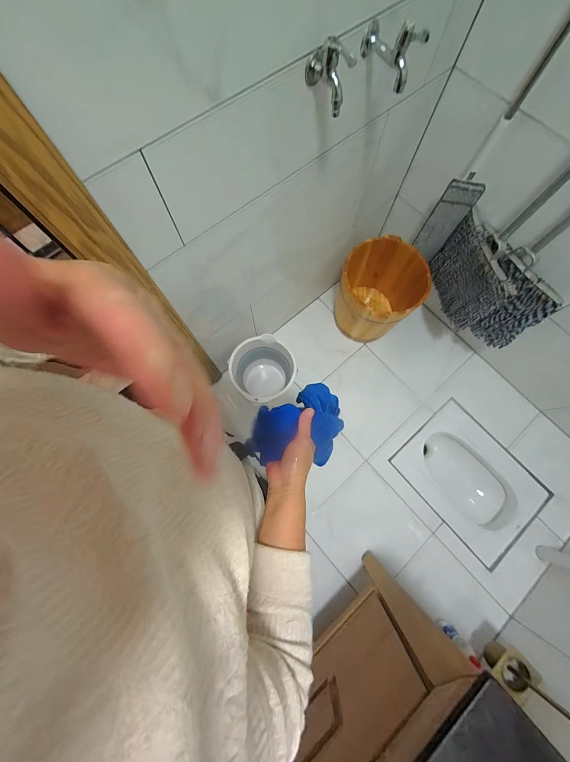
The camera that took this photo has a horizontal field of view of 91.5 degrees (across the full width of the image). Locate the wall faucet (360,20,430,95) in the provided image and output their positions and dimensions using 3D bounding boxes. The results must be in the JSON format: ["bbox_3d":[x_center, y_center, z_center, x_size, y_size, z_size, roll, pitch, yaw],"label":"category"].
[{"bbox_3d":[0.206,-0.640,0.535,0.049,0.080,0.122,-41,79,-10],"label":"wall faucet"}]

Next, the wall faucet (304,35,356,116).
[{"bbox_3d":[0.082,-0.546,0.494,0.038,0.087,0.086,-41,79,-10],"label":"wall faucet"}]

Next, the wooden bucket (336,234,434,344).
[{"bbox_3d":[0.401,-0.384,1.288,0.341,0.356,0.329,0,76,0],"label":"wooden bucket"}]

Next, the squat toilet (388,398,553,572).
[{"bbox_3d":[0.896,0.499,1.375,0.489,0.178,0.682,-40,79,-9],"label":"squat toilet"}]

